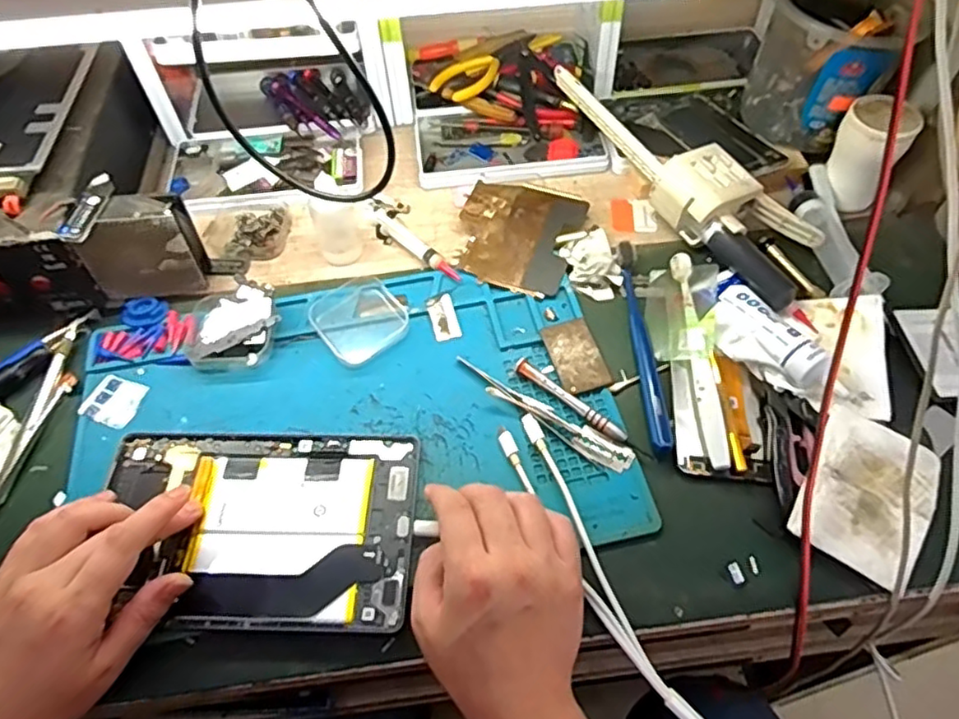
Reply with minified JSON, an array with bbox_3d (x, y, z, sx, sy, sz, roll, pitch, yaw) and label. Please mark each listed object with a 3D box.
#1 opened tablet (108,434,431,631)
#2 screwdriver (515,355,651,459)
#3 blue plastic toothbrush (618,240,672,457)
[{"bbox_3d":[-0.140,0.105,0.418,0.200,0.009,0.125,-1,56,2],"label":"opened tablet"},{"bbox_3d":[0.072,0.034,0.465,0.114,0.011,0.010,36,64,23],"label":"screwdriver"},{"bbox_3d":[0.121,-0.014,0.496,0.016,0.015,0.186,-2,56,1],"label":"blue plastic toothbrush"}]

